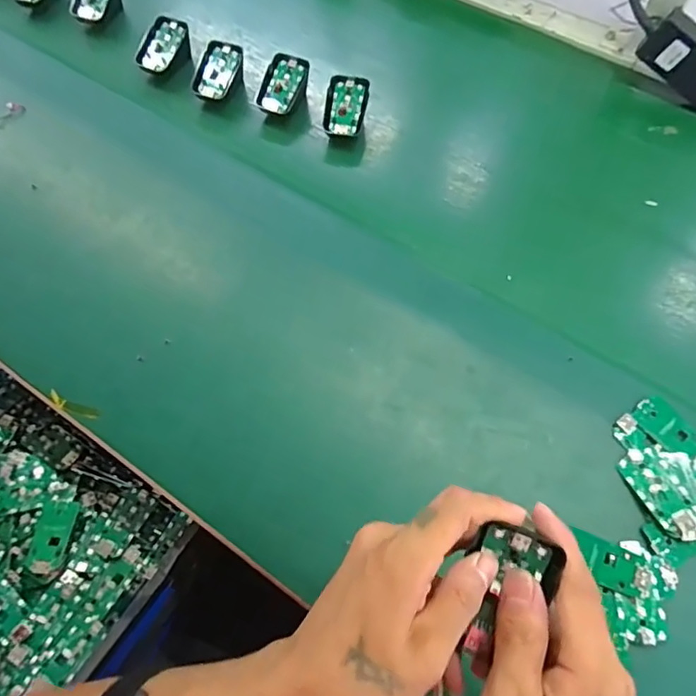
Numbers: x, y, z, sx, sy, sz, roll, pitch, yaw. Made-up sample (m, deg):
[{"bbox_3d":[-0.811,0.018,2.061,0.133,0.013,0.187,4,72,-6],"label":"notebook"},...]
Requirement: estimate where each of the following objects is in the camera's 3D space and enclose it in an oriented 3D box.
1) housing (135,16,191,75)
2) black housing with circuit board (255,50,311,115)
[{"bbox_3d":[-0.215,-0.347,0.631,0.042,0.040,0.068,21,64,10],"label":"housing"},{"bbox_3d":[-0.073,-0.288,0.608,0.043,0.043,0.069,22,64,10],"label":"black housing with circuit board"}]

